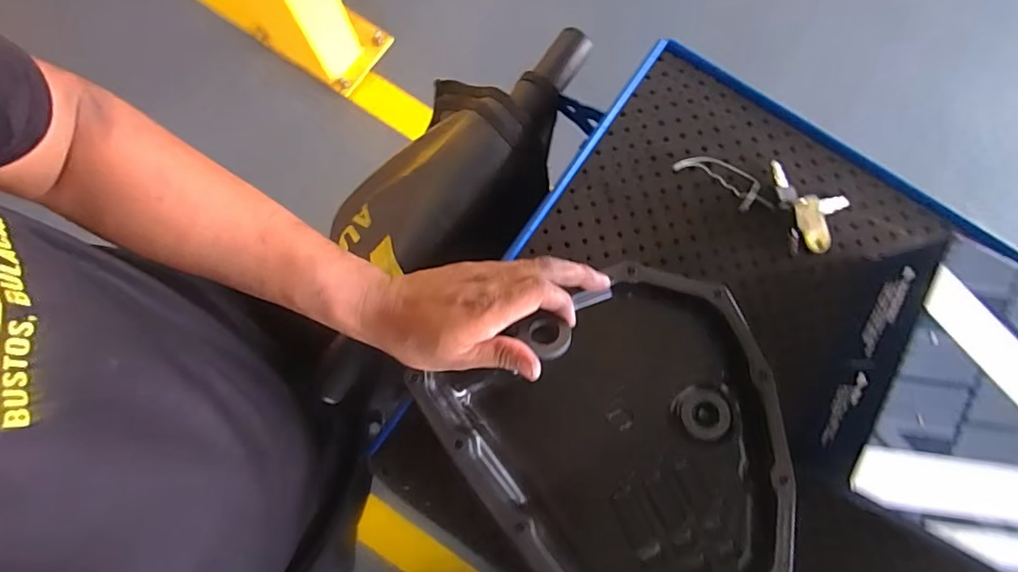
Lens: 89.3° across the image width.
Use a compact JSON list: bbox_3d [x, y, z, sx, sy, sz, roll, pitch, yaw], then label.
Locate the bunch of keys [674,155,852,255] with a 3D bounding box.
[{"bbox_3d":[0.218,-0.081,0.445,0.147,0.021,0.061,26,81,4],"label":"bunch of keys"}]

